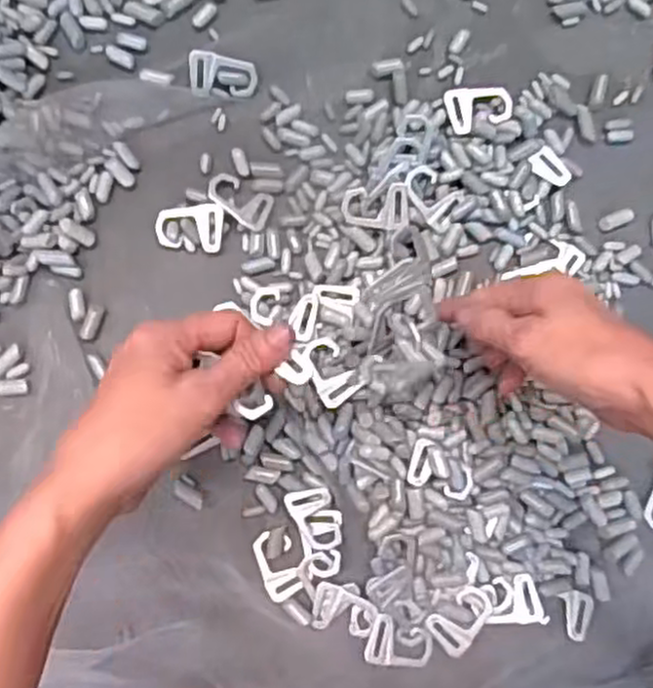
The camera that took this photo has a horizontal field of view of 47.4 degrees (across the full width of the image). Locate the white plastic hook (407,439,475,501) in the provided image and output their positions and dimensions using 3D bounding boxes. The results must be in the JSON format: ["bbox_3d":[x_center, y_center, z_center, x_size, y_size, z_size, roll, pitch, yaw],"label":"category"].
[{"bbox_3d":[0.072,0.078,0.457,0.043,0.005,0.028,20,87,-3],"label":"white plastic hook"}]

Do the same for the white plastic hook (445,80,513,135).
[{"bbox_3d":[0.101,-0.157,0.491,0.044,0.004,0.031,-16,89,-4],"label":"white plastic hook"}]

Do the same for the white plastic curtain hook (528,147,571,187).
[{"bbox_3d":[0.150,-0.117,0.495,0.018,0.005,0.029,-43,91,-4],"label":"white plastic curtain hook"}]

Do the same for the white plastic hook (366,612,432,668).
[{"bbox_3d":[0.046,0.188,0.465,0.040,0.010,0.027,16,87,-3],"label":"white plastic hook"}]

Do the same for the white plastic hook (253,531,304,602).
[{"bbox_3d":[-0.031,0.141,0.475,0.023,0.004,0.043,-18,89,-4],"label":"white plastic hook"}]

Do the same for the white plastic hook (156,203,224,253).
[{"bbox_3d":[-0.087,-0.074,0.473,0.042,0.007,0.029,1,88,-4],"label":"white plastic hook"}]

